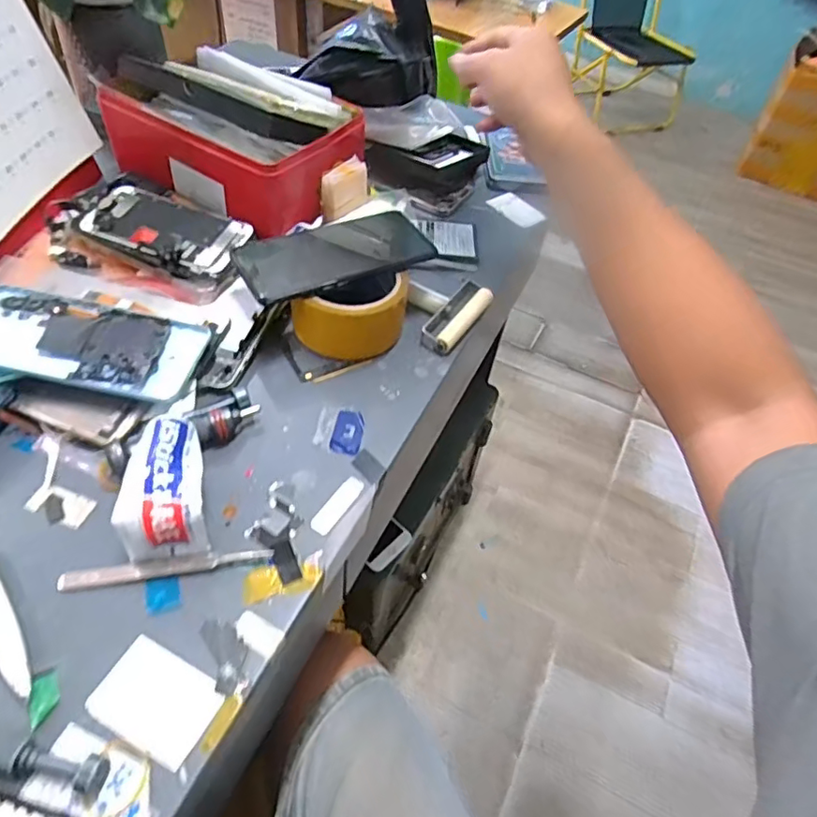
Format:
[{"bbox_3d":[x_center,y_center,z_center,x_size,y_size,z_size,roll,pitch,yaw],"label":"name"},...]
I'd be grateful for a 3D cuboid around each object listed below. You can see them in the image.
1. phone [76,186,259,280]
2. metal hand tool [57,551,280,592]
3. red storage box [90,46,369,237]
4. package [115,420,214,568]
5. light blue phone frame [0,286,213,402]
[{"bbox_3d":[-0.208,-0.154,0.491,0.136,0.017,0.077,23,52,13],"label":"phone"},{"bbox_3d":[-0.143,0.095,0.337,0.118,0.008,0.011,-4,51,-10],"label":"metal hand tool"},{"bbox_3d":[-0.165,-0.276,0.561,0.210,0.087,0.151,25,52,14],"label":"red storage box"},{"bbox_3d":[-0.146,0.045,0.345,0.045,0.038,0.077,-5,51,-10],"label":"package"},{"bbox_3d":[-0.236,-0.048,0.404,0.166,0.008,0.076,12,48,-1],"label":"light blue phone frame"}]

